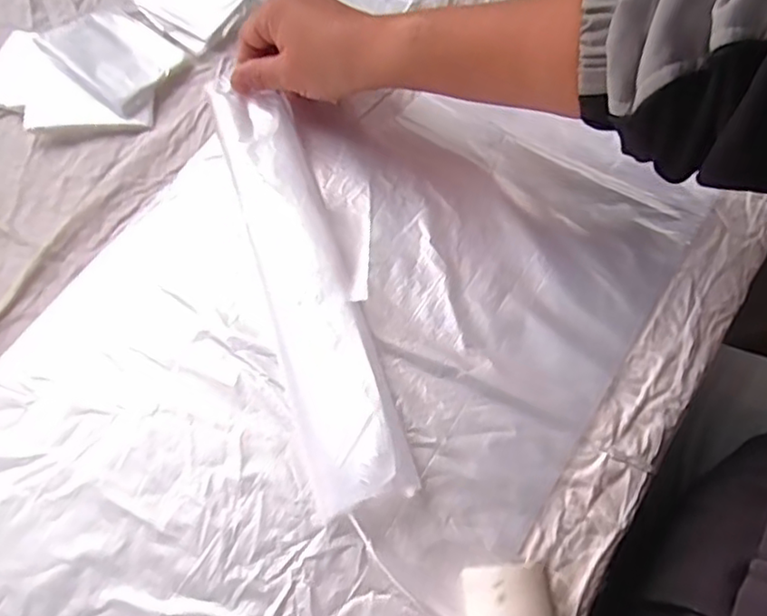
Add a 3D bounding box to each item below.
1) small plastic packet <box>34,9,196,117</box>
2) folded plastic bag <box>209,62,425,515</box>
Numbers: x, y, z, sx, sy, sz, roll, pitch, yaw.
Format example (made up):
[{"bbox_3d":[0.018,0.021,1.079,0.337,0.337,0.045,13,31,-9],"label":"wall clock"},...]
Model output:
[{"bbox_3d":[-0.190,-0.180,0.457,0.086,0.023,0.069,33,71,16],"label":"small plastic packet"},{"bbox_3d":[-0.051,-0.026,0.380,0.053,0.028,0.283,-17,65,-6],"label":"folded plastic bag"}]

